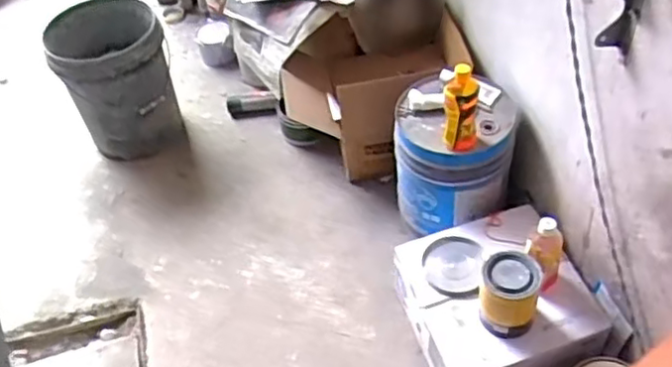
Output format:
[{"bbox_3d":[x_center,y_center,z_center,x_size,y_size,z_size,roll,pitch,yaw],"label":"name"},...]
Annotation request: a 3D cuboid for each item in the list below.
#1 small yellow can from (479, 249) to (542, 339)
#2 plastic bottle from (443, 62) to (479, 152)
[{"bbox_3d":[0.328,0.209,1.254,0.102,0.146,0.106,-2,48,2],"label":"small yellow can"},{"bbox_3d":[0.253,-0.150,1.333,0.070,0.176,0.061,1,48,5],"label":"plastic bottle"}]

